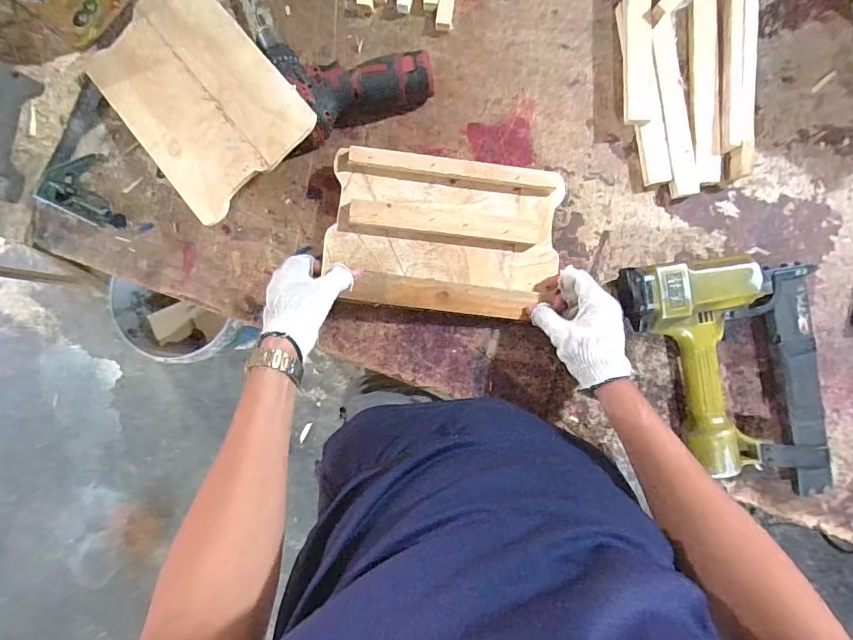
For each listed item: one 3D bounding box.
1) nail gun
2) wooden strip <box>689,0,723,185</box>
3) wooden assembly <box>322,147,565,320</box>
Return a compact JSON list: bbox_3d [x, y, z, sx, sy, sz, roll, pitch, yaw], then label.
[{"bbox_3d":[0.356,0.067,0.553,0.232,0.074,0.283,-2,89,1],"label":"nail gun"},{"bbox_3d":[0.349,-0.289,0.586,0.032,0.015,0.231,-1,89,1],"label":"wooden strip"},{"bbox_3d":[0.020,-0.102,0.566,0.271,0.041,0.174,7,87,3],"label":"wooden assembly"}]

